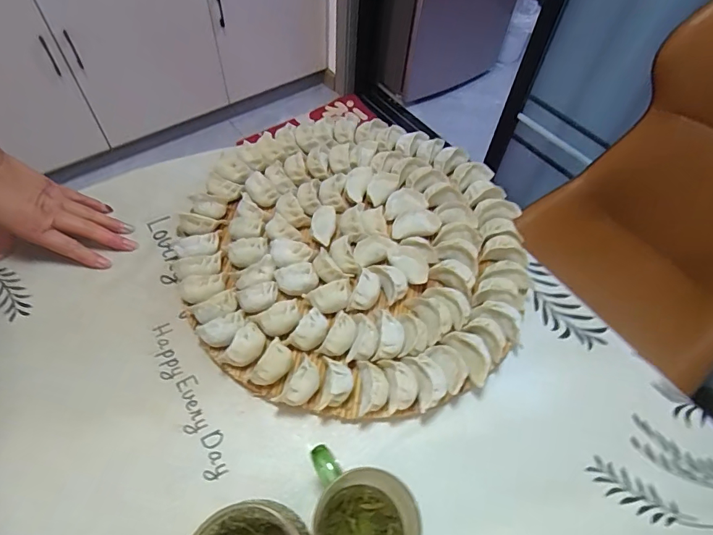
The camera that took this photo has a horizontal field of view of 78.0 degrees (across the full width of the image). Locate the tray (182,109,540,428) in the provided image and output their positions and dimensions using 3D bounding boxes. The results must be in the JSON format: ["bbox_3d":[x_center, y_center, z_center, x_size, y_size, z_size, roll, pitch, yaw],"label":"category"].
[{"bbox_3d":[0.000,-0.033,0.504,0.370,0.038,0.382,20,57,9],"label":"tray"}]

